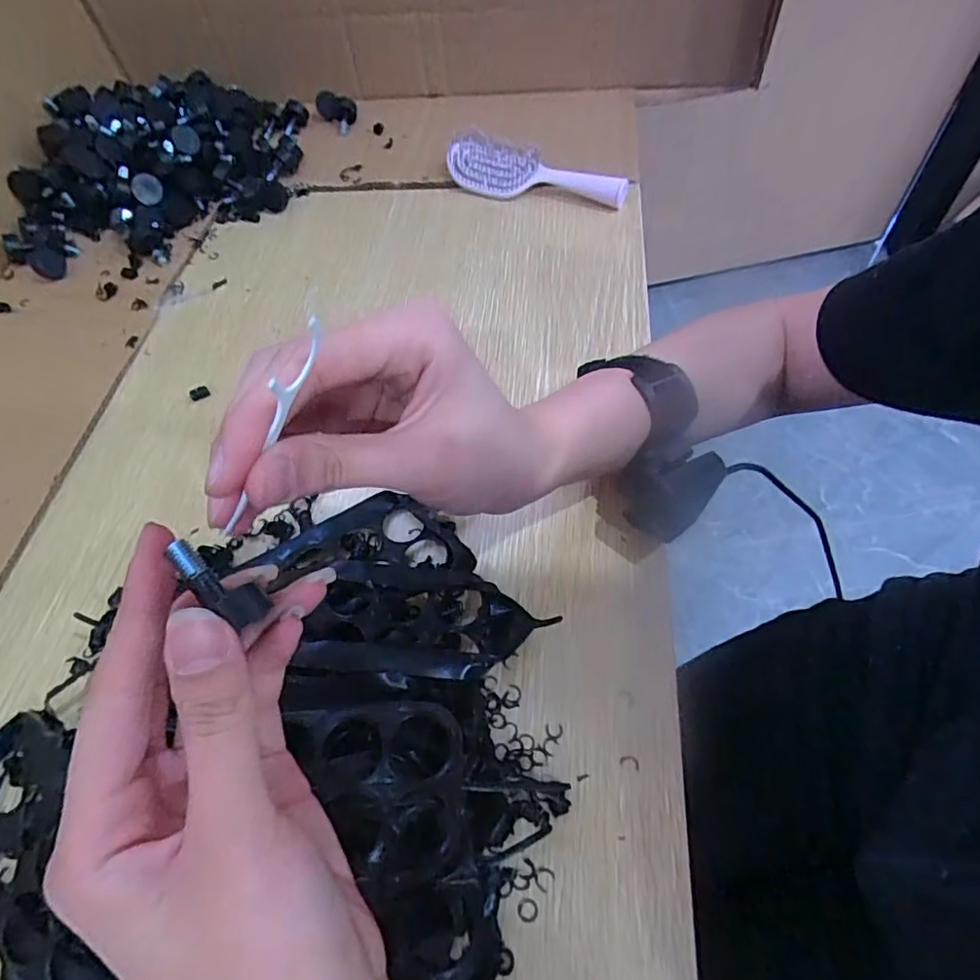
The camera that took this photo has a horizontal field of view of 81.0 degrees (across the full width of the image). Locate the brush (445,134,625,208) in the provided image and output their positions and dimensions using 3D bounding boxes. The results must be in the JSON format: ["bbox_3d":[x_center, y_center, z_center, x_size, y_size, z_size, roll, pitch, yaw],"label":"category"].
[{"bbox_3d":[0.037,-0.280,0.513,0.165,0.035,0.034,24,62,19],"label":"brush"}]

